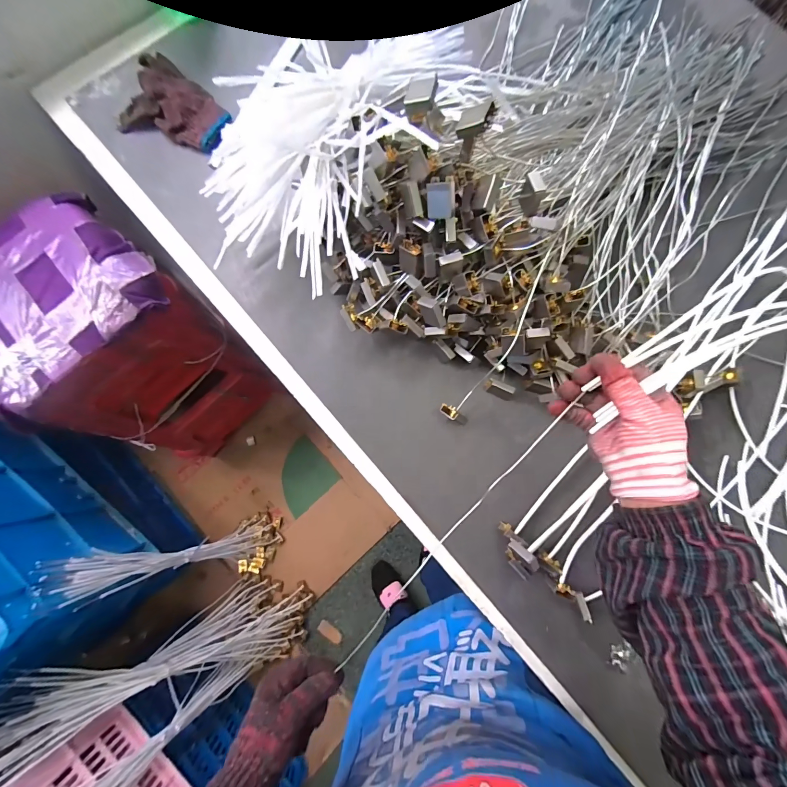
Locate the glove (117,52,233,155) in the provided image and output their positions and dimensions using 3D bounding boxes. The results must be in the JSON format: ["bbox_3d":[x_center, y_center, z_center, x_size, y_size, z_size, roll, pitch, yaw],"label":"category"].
[{"bbox_3d":[-0.332,-0.436,0.517,0.153,0.038,0.127,28,82,3],"label":"glove"}]

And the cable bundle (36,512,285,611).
[{"bbox_3d":[-0.462,0.411,0.841,0.180,0.614,0.209,-11,82,-2],"label":"cable bundle"}]

